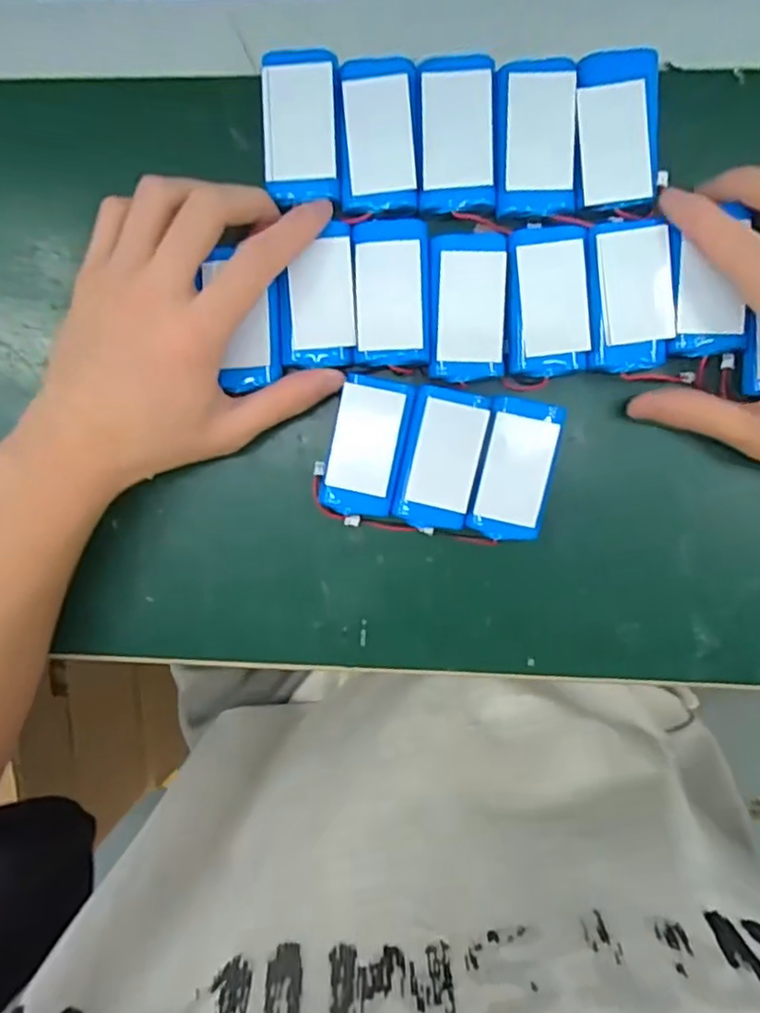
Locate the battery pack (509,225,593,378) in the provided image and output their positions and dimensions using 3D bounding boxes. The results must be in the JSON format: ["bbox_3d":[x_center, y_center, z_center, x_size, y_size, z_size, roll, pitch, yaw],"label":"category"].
[{"bbox_3d":[0.080,-0.098,0.307,0.037,0.006,0.069,-3,93,4],"label":"battery pack"}]

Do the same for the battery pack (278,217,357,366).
[{"bbox_3d":[-0.030,-0.101,0.313,0.036,0.005,0.065,-1,95,2],"label":"battery pack"}]

